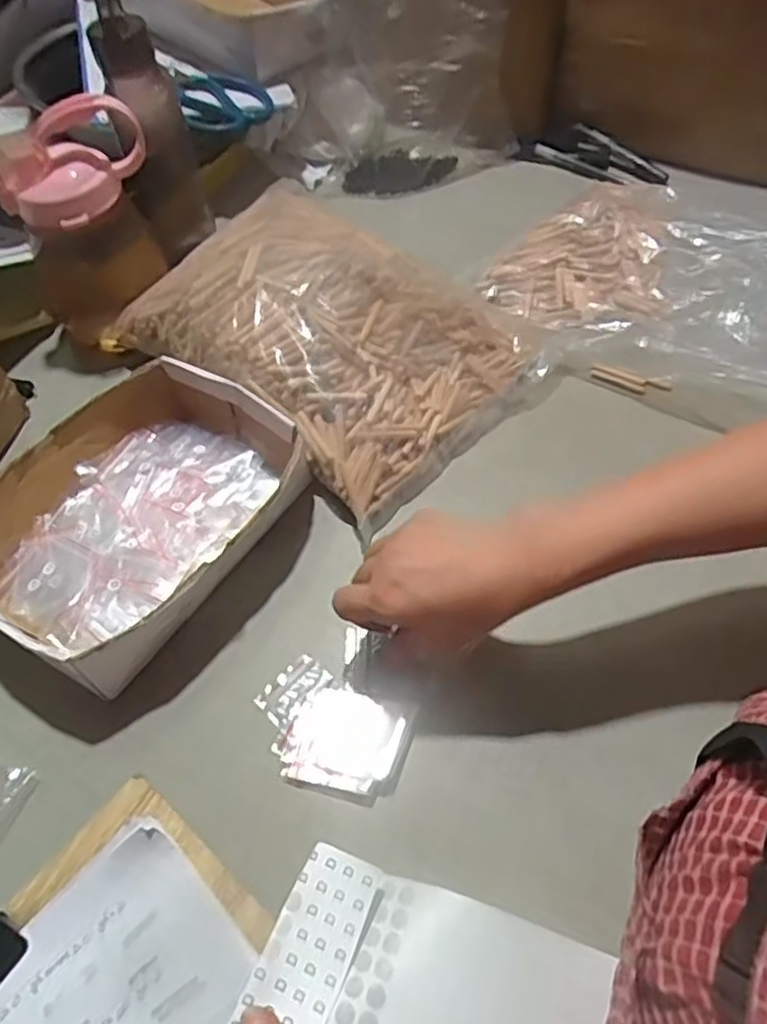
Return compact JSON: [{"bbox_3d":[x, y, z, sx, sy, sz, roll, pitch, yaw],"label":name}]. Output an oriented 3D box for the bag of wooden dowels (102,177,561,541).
[{"bbox_3d":[-0.048,-0.173,0.613,0.333,0.089,0.252,38,66,25],"label":"bag of wooden dowels"}]

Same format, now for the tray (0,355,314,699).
[{"bbox_3d":[-0.190,-0.001,0.523,0.204,0.060,0.245,31,63,22],"label":"tray"}]

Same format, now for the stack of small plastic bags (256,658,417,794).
[{"bbox_3d":[-0.038,0.143,0.448,0.101,0.010,0.072,23,61,18],"label":"stack of small plastic bags"}]

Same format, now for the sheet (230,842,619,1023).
[{"bbox_3d":[0.020,0.256,0.333,0.176,0.016,0.120,19,58,6],"label":"sheet"}]

